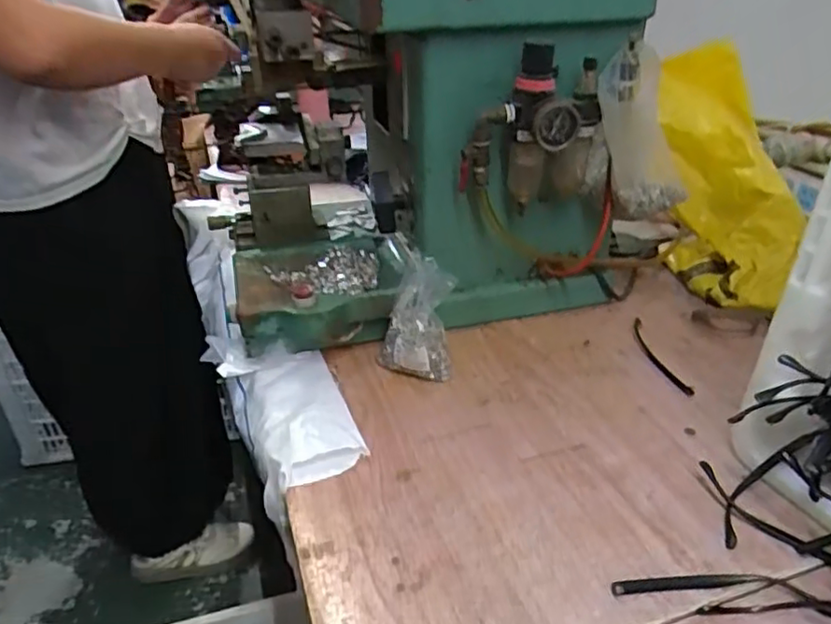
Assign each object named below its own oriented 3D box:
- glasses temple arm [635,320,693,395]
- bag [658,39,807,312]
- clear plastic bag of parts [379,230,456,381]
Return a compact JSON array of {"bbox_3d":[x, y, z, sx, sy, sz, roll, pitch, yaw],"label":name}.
[{"bbox_3d":[0.247,0.043,0.655,0.017,0.004,0.133,-3,30,-3],"label":"glasses temple arm"},{"bbox_3d":[0.356,-0.155,0.777,0.112,0.316,0.120,-8,-6,-12],"label":"bag"},{"bbox_3d":[0.000,0.003,0.629,0.073,0.127,0.049,1,-6,4],"label":"clear plastic bag of parts"}]

